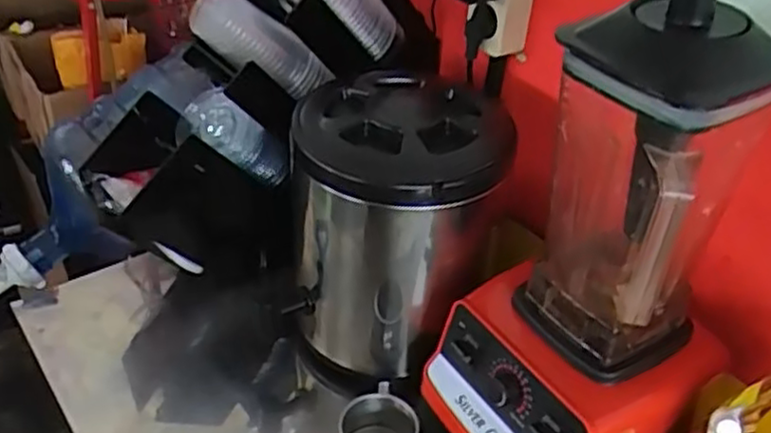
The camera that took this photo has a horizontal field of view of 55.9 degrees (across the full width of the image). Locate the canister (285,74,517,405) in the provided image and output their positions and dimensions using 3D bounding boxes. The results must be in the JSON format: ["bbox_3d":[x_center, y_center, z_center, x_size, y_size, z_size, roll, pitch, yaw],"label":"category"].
[{"bbox_3d":[0.007,0.016,0.785,0.203,0.292,0.215,0,36,-7],"label":"canister"}]

